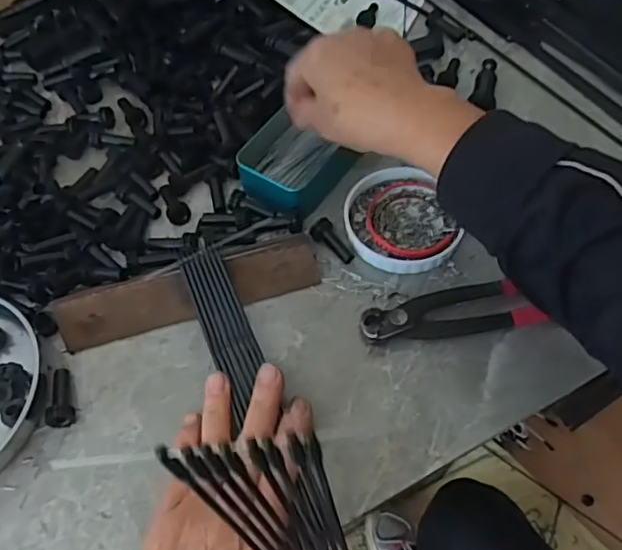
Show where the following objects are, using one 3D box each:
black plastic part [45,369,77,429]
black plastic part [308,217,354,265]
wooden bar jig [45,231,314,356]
[{"bbox_3d":[-0.164,0.079,0.388,0.017,0.013,0.039,-19,59,-8],"label":"black plastic part"},{"bbox_3d":[0.018,-0.026,0.439,0.017,0.011,0.038,-40,64,-19],"label":"black plastic part"},{"bbox_3d":[-0.084,0.012,0.418,0.181,0.038,0.018,-15,22,-6],"label":"wooden bar jig"}]

